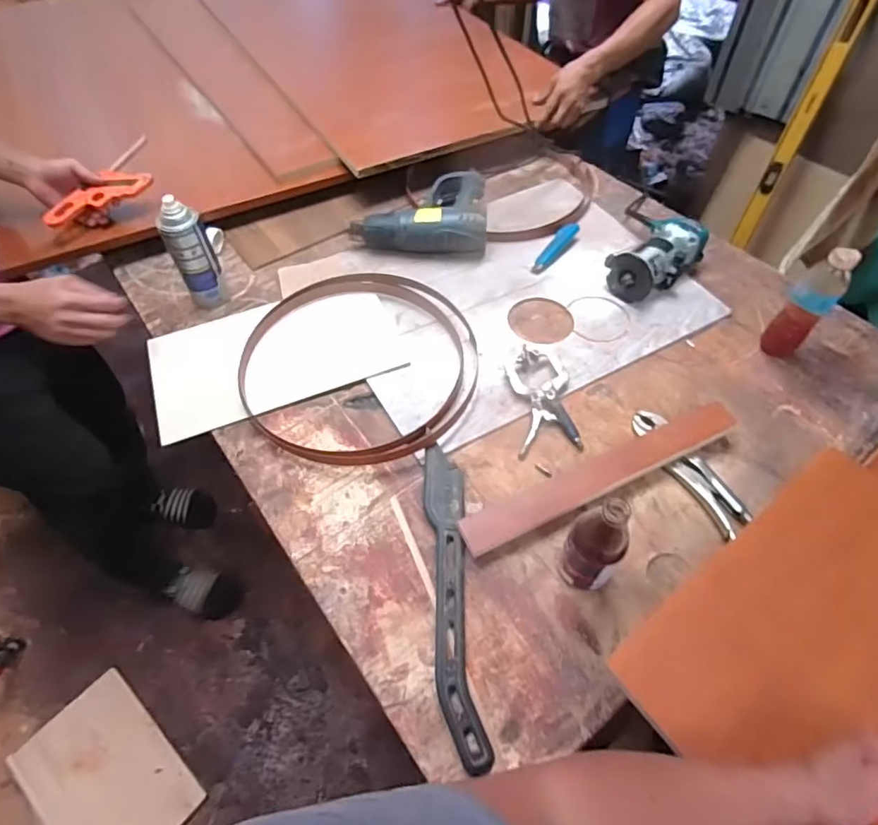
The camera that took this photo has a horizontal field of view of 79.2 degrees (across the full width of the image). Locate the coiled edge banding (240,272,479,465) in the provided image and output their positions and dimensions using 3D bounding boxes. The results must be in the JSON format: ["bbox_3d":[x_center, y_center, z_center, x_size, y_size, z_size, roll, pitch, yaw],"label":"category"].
[{"bbox_3d":[-0.126,-0.096,0.856,0.370,0.020,0.398,-5,56,-4],"label":"coiled edge banding"}]

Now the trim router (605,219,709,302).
[{"bbox_3d":[0.390,-0.277,0.953,0.198,0.083,0.106,-39,64,-23],"label":"trim router"}]

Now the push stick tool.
[{"bbox_3d":[0.016,0.206,0.644,0.052,0.020,0.375,-3,56,-2],"label":"push stick tool"}]

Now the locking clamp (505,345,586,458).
[{"bbox_3d":[0.156,-0.020,0.794,0.090,0.033,0.172,-3,56,-3],"label":"locking clamp"}]

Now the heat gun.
[{"bbox_3d":[-0.035,-0.397,1.036,0.264,0.074,0.212,-1,56,-1],"label":"heat gun"}]

